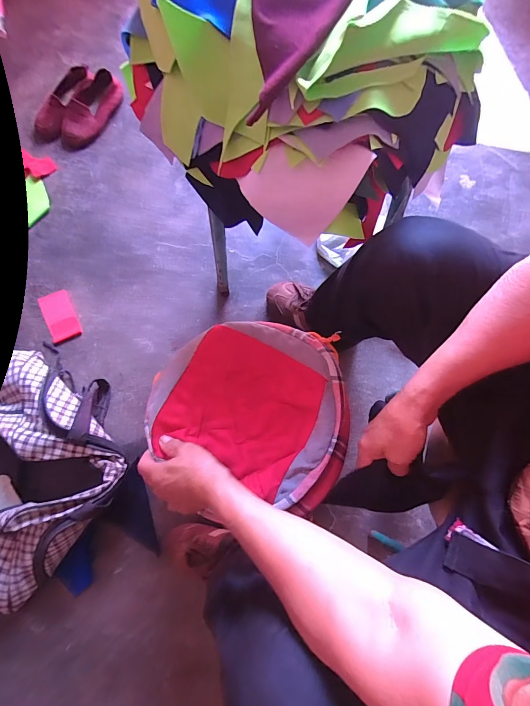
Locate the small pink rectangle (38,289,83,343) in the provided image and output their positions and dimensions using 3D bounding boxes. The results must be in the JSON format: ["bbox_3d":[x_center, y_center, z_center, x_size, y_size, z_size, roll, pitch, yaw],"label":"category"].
[{"bbox_3d":[-0.473,-0.088,0.781,0.067,0.007,0.127,-28,76,-8],"label":"small pink rectangle"}]

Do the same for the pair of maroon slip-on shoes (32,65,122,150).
[{"bbox_3d":[-0.494,-0.641,0.890,0.157,0.062,0.241,34,76,8],"label":"pair of maroon slip-on shoes"}]

